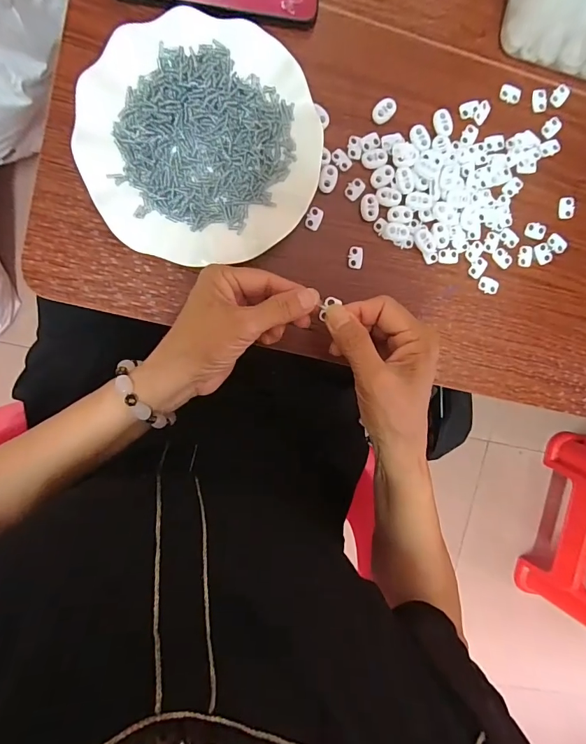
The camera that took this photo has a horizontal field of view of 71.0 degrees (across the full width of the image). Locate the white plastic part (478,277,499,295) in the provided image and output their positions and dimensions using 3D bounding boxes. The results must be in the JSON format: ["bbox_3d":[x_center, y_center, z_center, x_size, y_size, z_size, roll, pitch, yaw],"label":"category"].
[{"bbox_3d":[0.182,-0.080,0.380,0.019,0.004,0.014,16,95,-8],"label":"white plastic part"}]

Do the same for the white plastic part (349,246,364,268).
[{"bbox_3d":[0.056,-0.101,0.362,0.013,0.004,0.018,6,97,-7],"label":"white plastic part"}]

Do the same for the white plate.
[{"bbox_3d":[-0.072,-0.181,0.328,0.180,0.027,0.181,-1,97,-6],"label":"white plate"}]

